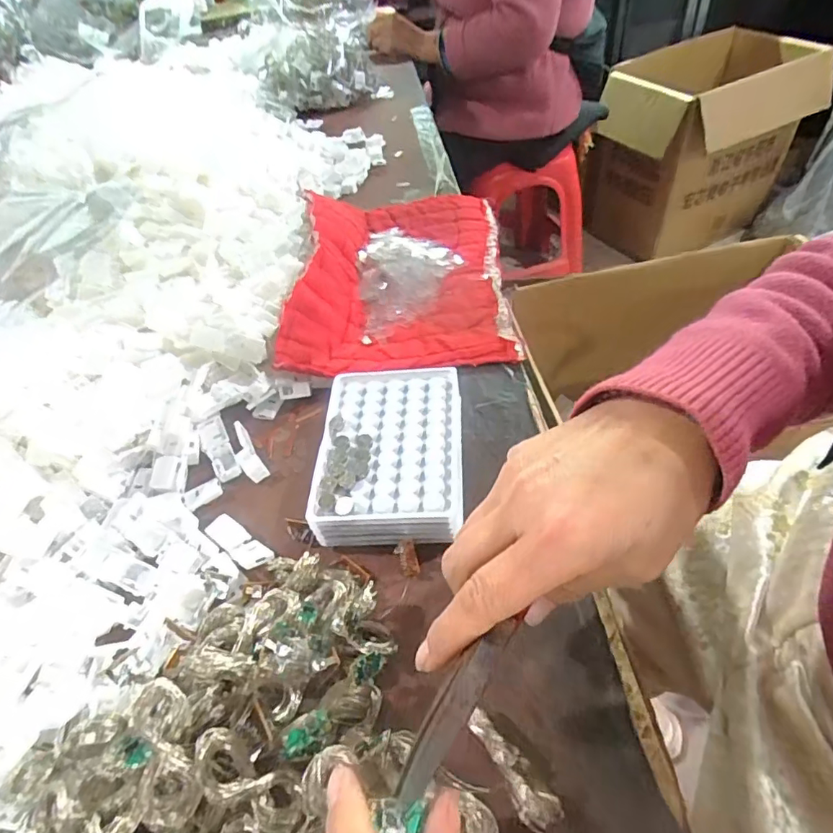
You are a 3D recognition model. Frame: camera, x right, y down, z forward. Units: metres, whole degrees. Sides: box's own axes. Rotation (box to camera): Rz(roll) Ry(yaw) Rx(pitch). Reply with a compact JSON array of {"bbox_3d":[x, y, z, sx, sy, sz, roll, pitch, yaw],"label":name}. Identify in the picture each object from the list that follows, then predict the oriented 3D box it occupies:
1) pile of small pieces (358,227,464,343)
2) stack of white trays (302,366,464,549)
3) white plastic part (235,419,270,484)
[{"bbox_3d":[-0.008,-0.144,0.521,0.098,0.015,0.175,-7,47,3],"label":"pile of small pieces"},{"bbox_3d":[-0.018,0.023,0.367,0.096,0.027,0.132,-3,48,6],"label":"stack of white trays"},{"bbox_3d":[-0.131,0.027,0.400,0.016,0.011,0.055,-29,50,-17],"label":"white plastic part"}]

